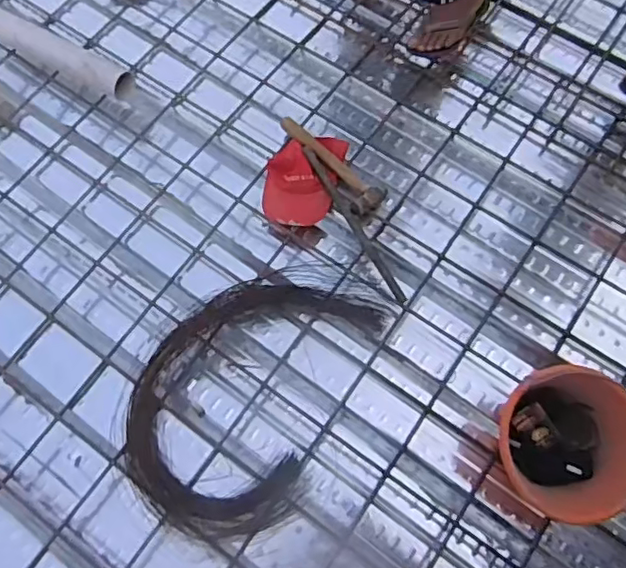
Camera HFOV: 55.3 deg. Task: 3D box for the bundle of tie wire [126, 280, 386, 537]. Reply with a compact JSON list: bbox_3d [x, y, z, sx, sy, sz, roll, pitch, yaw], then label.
[{"bbox_3d":[-0.143,0.202,1.178,0.375,0.072,0.548,27,74,8],"label":"bundle of tie wire"}]

